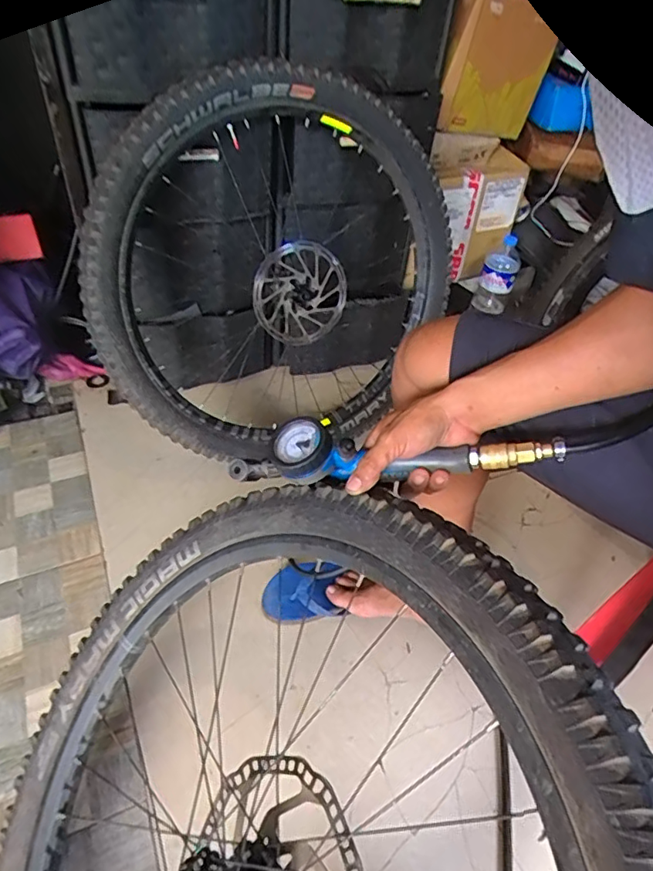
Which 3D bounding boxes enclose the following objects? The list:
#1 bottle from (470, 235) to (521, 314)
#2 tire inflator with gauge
[{"bbox_3d":[0.428,-0.392,1.356,0.088,0.192,0.090,19,46,11],"label":"bottle"},{"bbox_3d":[0.080,0.021,0.512,0.267,0.047,0.056,1,42,13],"label":"tire inflator with gauge"}]

